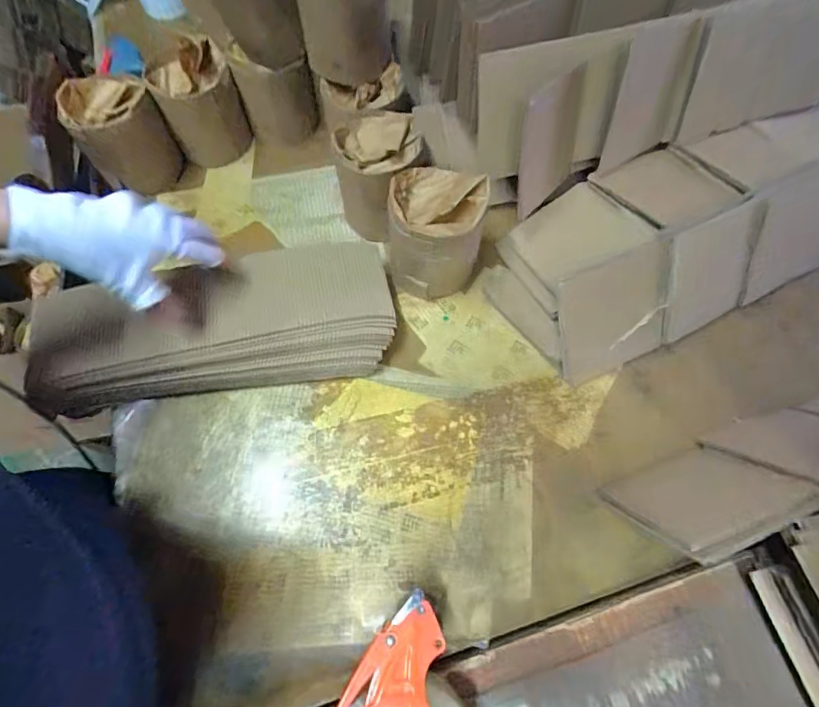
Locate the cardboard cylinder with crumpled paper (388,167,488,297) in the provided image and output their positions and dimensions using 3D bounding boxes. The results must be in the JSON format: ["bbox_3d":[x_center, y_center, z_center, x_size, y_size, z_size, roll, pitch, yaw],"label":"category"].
[{"bbox_3d":[0.029,-0.136,0.536,0.108,0.131,0.109,-2,64,0],"label":"cardboard cylinder with crumpled paper"}]

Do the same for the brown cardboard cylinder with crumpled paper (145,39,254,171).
[{"bbox_3d":[-0.295,-0.356,0.652,0.104,0.137,0.093,-18,65,-7],"label":"brown cardboard cylinder with crumpled paper"}]

